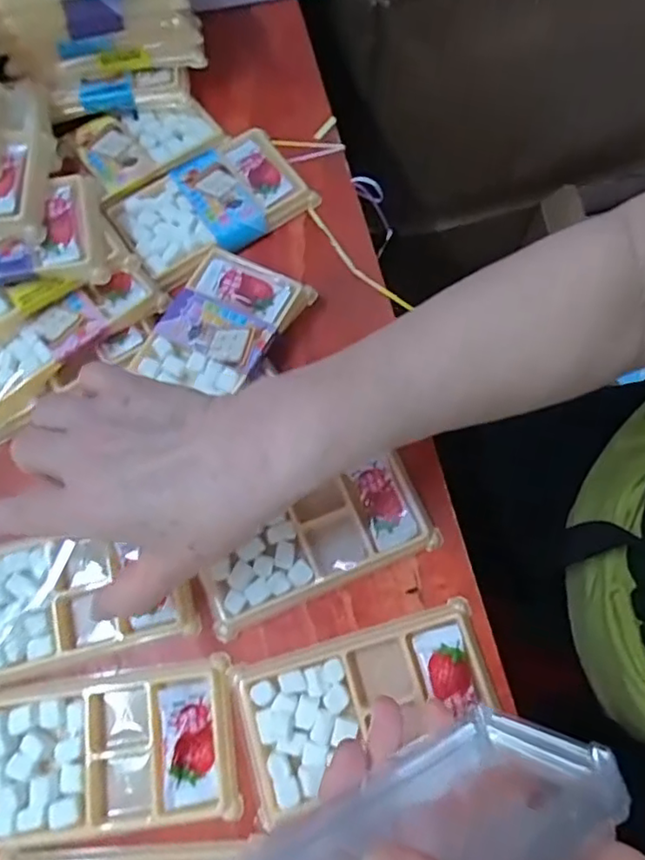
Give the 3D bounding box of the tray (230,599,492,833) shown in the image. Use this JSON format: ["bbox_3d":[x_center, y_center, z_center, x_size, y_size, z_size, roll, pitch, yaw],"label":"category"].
[{"bbox_3d":[0.025,0.147,0.321,0.133,0.013,0.071,-16,72,-4],"label":"tray"}]

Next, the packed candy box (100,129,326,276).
[{"bbox_3d":[-0.080,-0.161,0.424,0.128,0.013,0.080,-35,74,-10],"label":"packed candy box"}]

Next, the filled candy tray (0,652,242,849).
[{"bbox_3d":[-0.114,0.170,0.317,0.131,0.014,0.075,-8,71,-1],"label":"filled candy tray"}]

